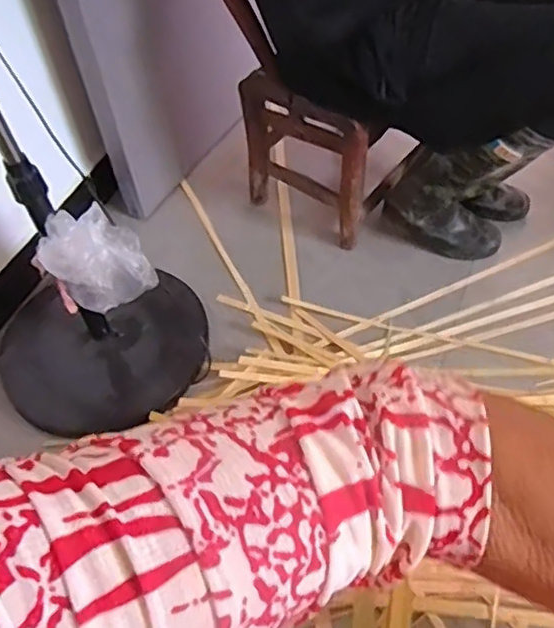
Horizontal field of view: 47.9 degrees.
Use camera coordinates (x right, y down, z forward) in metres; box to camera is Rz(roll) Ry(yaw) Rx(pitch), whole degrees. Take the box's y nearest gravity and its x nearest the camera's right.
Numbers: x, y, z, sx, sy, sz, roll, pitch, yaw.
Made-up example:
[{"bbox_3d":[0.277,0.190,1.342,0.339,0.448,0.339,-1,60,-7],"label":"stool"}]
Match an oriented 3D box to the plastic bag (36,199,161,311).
[{"bbox_3d":[-0.264,-0.075,0.937,0.107,0.156,0.124,24,58,20],"label":"plastic bag"}]

